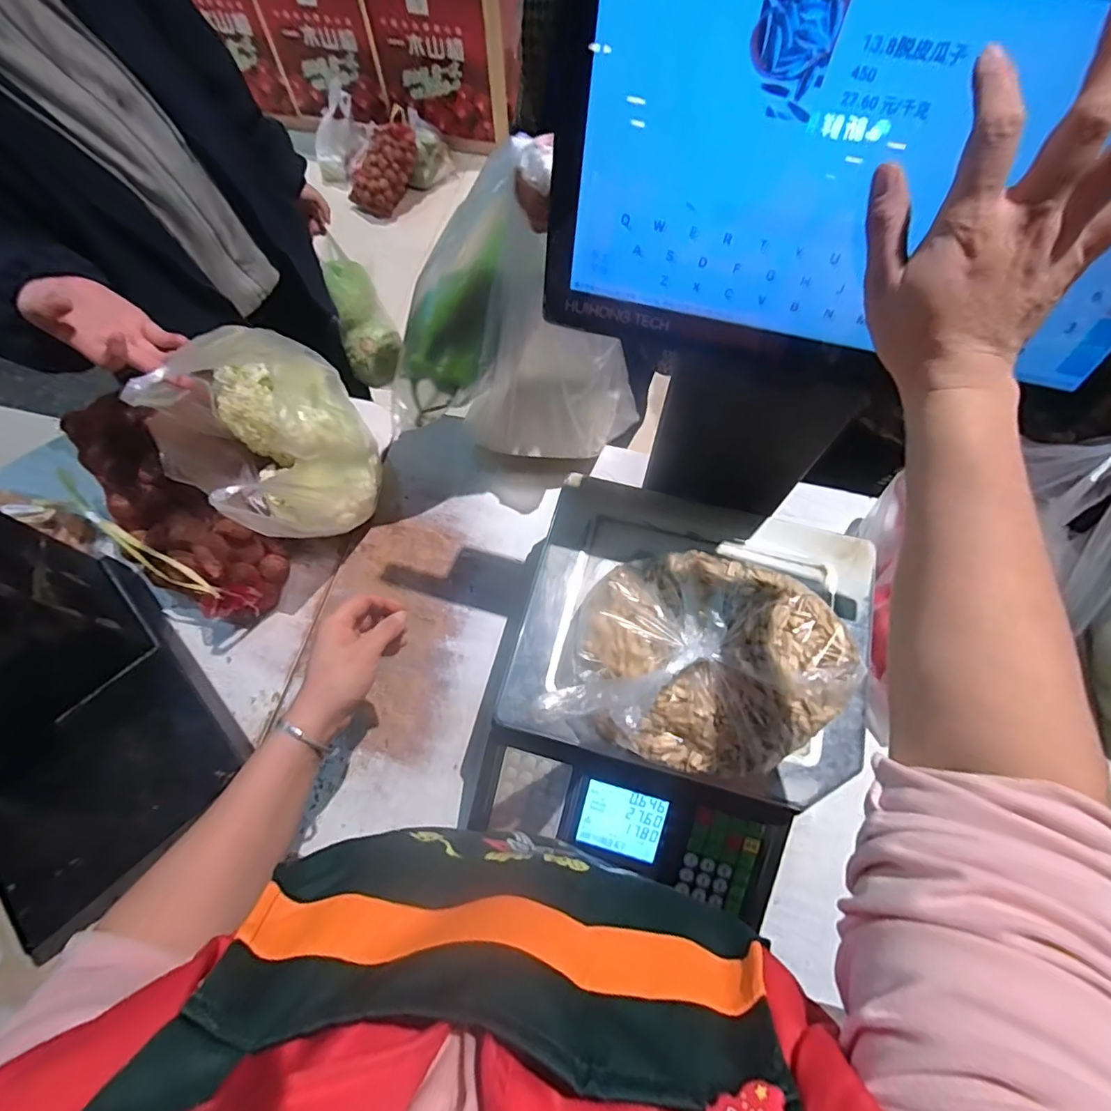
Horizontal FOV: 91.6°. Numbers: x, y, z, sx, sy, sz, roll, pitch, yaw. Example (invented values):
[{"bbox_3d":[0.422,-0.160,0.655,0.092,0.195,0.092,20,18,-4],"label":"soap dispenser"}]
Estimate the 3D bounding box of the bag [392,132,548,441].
[{"bbox_3d":[-0.090,-0.258,0.575,0.095,0.290,0.079,-13,59,-48],"label":"bag"}]

